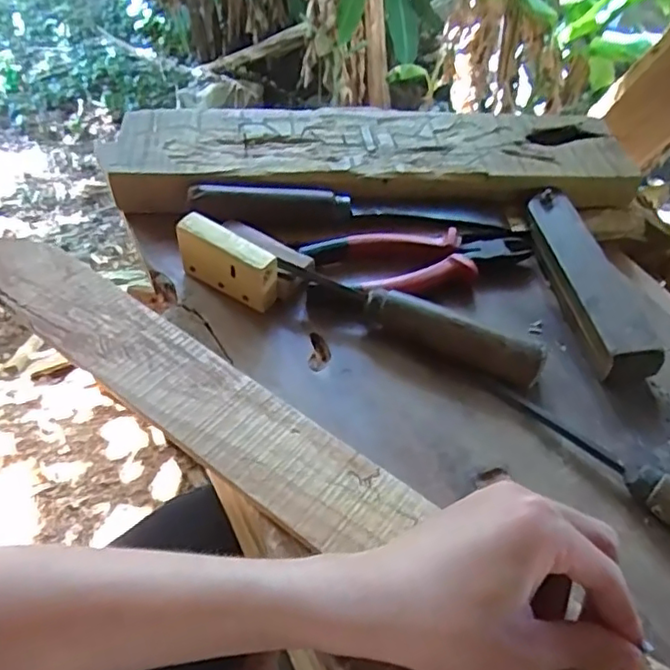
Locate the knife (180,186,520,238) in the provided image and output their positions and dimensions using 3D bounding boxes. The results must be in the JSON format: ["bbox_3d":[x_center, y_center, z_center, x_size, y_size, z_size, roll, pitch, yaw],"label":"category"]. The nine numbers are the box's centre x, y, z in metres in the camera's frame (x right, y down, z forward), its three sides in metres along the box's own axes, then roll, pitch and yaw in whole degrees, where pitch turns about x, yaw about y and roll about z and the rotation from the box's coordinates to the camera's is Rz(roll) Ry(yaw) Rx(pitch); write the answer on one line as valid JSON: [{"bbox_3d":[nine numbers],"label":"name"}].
[{"bbox_3d":[0.019,-0.100,0.510,0.265,0.027,0.025,4,49,-3],"label":"knife"}]

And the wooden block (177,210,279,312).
[{"bbox_3d":[-0.078,-0.052,0.450,0.080,0.051,0.017,26,48,17],"label":"wooden block"}]

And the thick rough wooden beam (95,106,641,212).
[{"bbox_3d":[0.034,-0.154,0.561,0.466,0.043,0.127,-3,50,-9],"label":"thick rough wooden beam"}]

